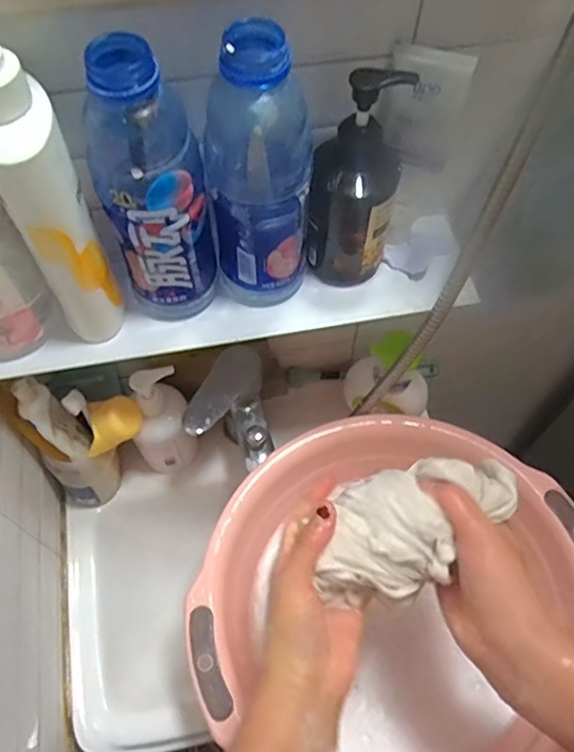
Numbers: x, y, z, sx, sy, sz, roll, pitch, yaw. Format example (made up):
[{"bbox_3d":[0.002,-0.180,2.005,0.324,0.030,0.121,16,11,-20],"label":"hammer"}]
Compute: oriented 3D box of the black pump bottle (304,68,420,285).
[{"bbox_3d":[0.052,-0.144,0.447,0.066,0.168,0.065,6,61,3],"label":"black pump bottle"}]

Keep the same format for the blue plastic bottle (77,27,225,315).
[{"bbox_3d":[-0.091,-0.128,0.411,0.073,0.202,0.069,-16,62,-9],"label":"blue plastic bottle"}]

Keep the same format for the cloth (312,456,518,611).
[{"bbox_3d":[0.090,0.106,0.414,0.133,0.076,0.075,-7,61,-4],"label":"cloth"}]

